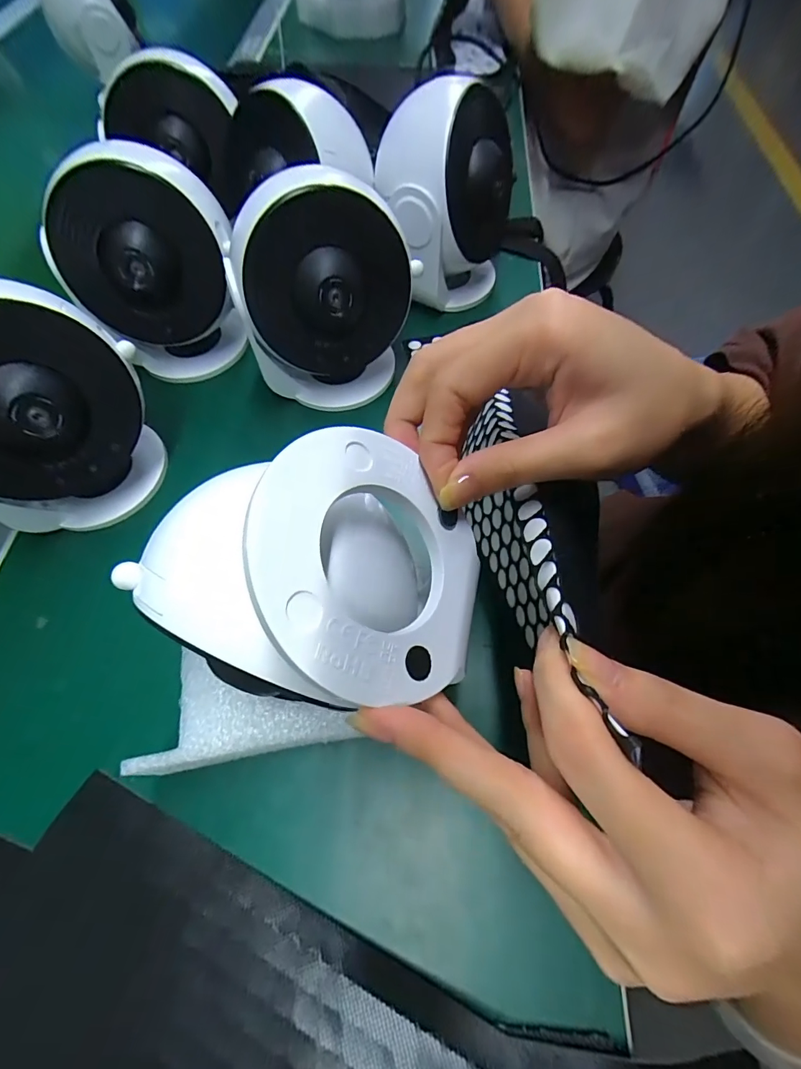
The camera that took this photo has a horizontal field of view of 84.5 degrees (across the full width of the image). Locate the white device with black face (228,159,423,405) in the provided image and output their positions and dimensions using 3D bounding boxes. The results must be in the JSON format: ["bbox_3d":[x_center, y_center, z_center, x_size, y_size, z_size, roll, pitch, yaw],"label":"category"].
[{"bbox_3d":[-0.046,-0.150,0.280,0.107,0.116,0.077,-12,63,-3],"label":"white device with black face"}]

